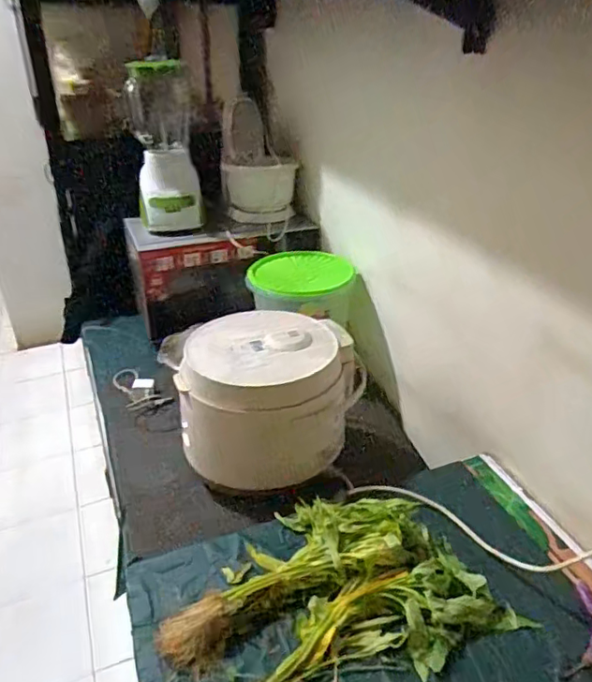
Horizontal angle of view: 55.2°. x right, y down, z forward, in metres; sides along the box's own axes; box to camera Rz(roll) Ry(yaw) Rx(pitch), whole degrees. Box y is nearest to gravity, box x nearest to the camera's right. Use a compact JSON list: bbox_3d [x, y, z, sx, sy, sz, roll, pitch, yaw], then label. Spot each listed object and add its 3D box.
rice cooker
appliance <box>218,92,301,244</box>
[{"bbox_3d":[-0.042,0.104,1.064,0.313,0.242,0.248,1,31,6],"label":"rice cooker"},{"bbox_3d":[-0.095,-0.470,1.489,0.195,0.313,0.180,3,32,9],"label":"appliance"}]

